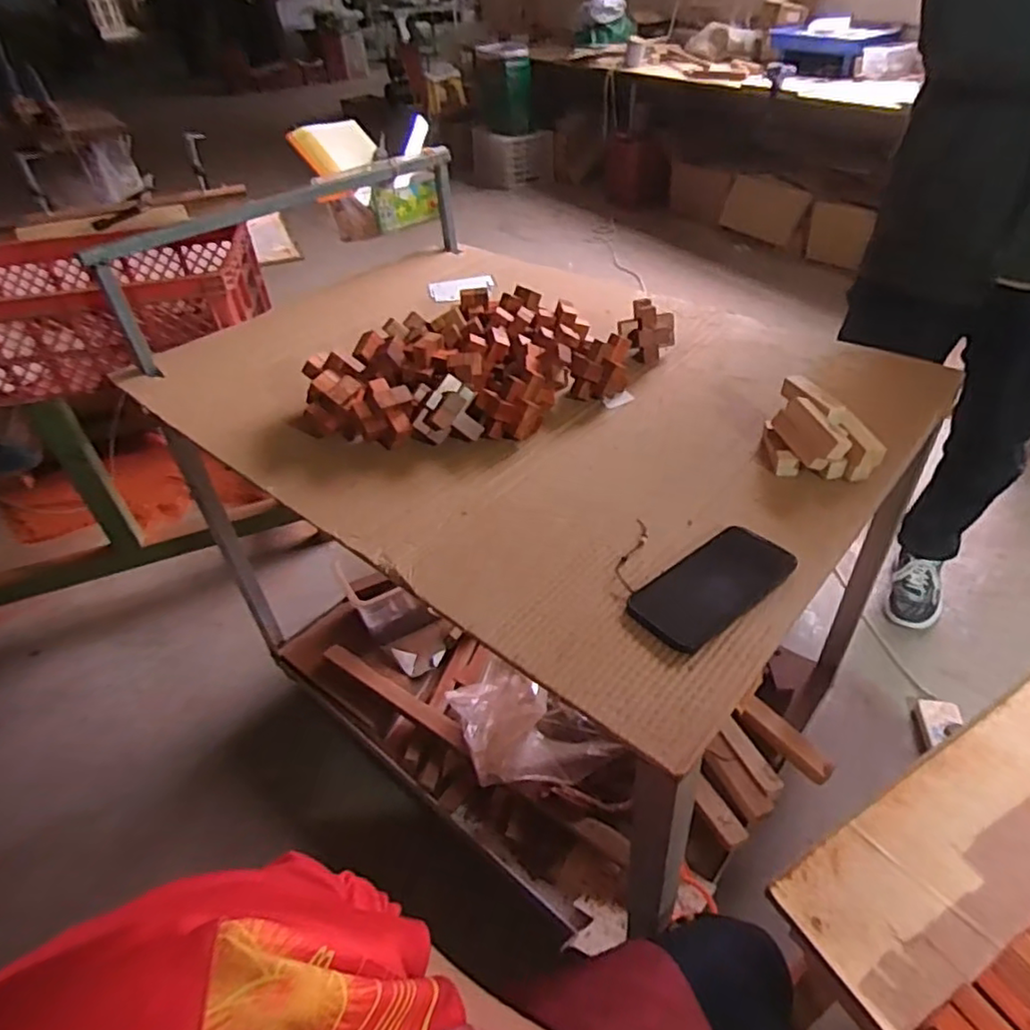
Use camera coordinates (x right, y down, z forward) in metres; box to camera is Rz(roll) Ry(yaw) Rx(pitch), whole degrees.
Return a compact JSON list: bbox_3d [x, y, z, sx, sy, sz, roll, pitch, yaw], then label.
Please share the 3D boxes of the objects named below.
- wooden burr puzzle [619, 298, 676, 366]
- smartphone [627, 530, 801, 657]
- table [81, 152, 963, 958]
[{"bbox_3d":[0.197,-0.274,0.951,0.082,0.075,0.065,5,41,9],"label":"wooden burr puzzle"},{"bbox_3d":[0.185,0.062,0.599,0.165,0.014,0.079,-27,46,-26],"label":"smartphone"},{"bbox_3d":[0.013,0.047,1.102,0.966,0.742,0.708,28,49,32],"label":"table"}]

